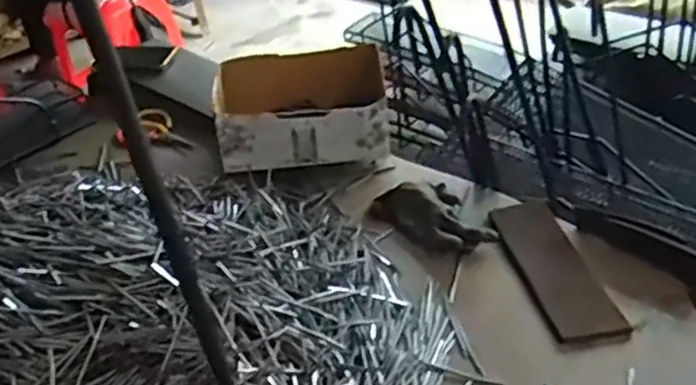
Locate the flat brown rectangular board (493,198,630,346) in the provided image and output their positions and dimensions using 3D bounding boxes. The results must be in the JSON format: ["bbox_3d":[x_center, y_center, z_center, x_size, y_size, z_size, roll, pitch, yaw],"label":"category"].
[{"bbox_3d":[0.267,0.098,0.897,0.087,0.020,0.257,-13,34,-6],"label":"flat brown rectangular board"}]

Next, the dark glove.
[{"bbox_3d":[0.124,0.033,0.987,0.102,0.037,0.187,-31,40,-29],"label":"dark glove"}]

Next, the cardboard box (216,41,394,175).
[{"bbox_3d":[-0.076,-0.134,1.149,0.264,0.127,0.175,-8,34,1],"label":"cardboard box"}]

